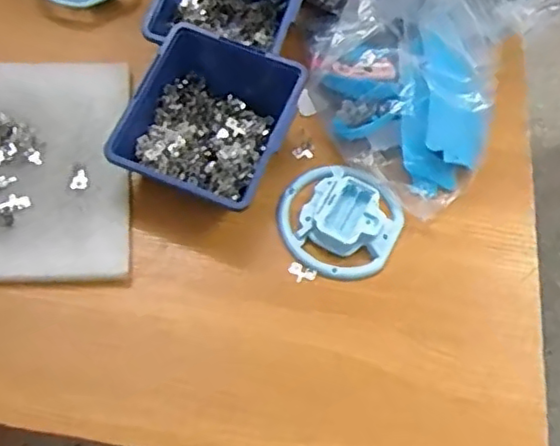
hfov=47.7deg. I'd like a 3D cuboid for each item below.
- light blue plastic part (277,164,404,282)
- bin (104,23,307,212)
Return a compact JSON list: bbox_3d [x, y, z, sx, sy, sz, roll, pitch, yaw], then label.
[{"bbox_3d":[0.048,-0.004,0.517,0.097,0.017,0.093,3,61,-5],"label":"light blue plastic part"},{"bbox_3d":[-0.057,-0.079,0.515,0.121,0.058,0.139,23,61,6],"label":"bin"}]

